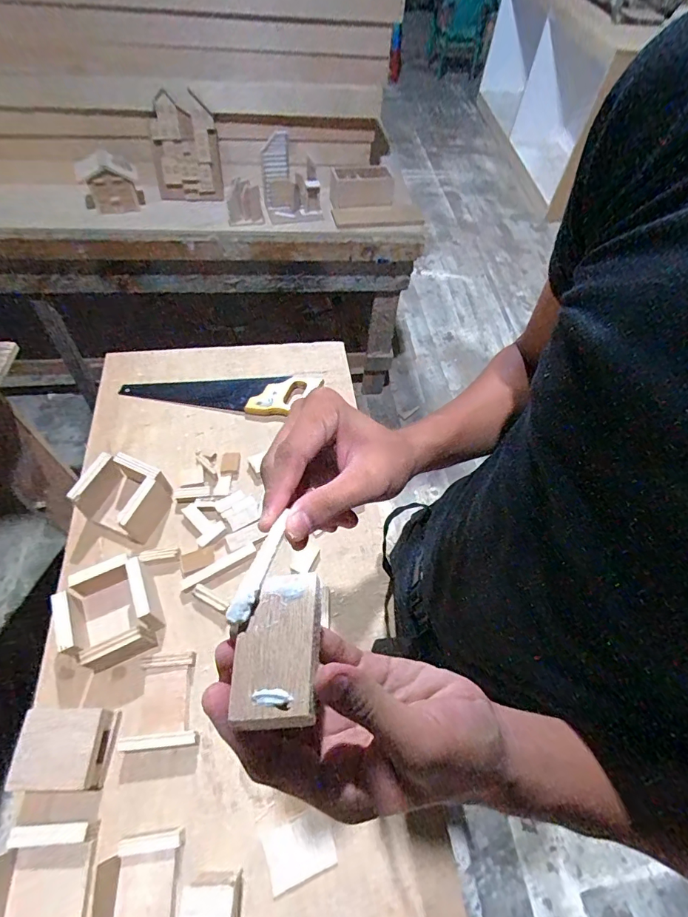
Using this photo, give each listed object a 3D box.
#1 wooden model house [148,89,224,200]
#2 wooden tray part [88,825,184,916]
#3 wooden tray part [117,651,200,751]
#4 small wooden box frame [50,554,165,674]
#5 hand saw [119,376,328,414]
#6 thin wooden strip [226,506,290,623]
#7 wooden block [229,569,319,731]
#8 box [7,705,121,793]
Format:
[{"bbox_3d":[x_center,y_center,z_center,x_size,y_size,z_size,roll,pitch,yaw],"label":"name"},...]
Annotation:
[{"bbox_3d":[-0.468,-0.917,1.292,0.184,0.252,0.041,-8,36,-11],"label":"wooden model house"},{"bbox_3d":[-0.229,0.484,0.464,0.087,0.041,0.123,-5,58,-6],"label":"wooden tray part"},{"bbox_3d":[-0.249,0.330,0.591,0.094,0.029,0.114,-5,58,-7],"label":"wooden tray part"},{"bbox_3d":[-0.343,0.222,0.630,0.121,0.060,0.133,-20,61,-16],"label":"small wooden box frame"},{"bbox_3d":[-0.253,-0.135,0.909,0.411,0.035,0.121,-3,56,-6],"label":"hand saw"},{"bbox_3d":[-0.044,0.055,0.228,0.011,0.004,0.063,16,46,6],"label":"thin wooden strip"},{"bbox_3d":[-0.031,0.085,0.203,0.037,0.011,0.065,1,56,-4],"label":"wooden block"},{"bbox_3d":[-0.345,0.357,0.535,0.096,0.054,0.086,2,57,-2],"label":"box"}]

